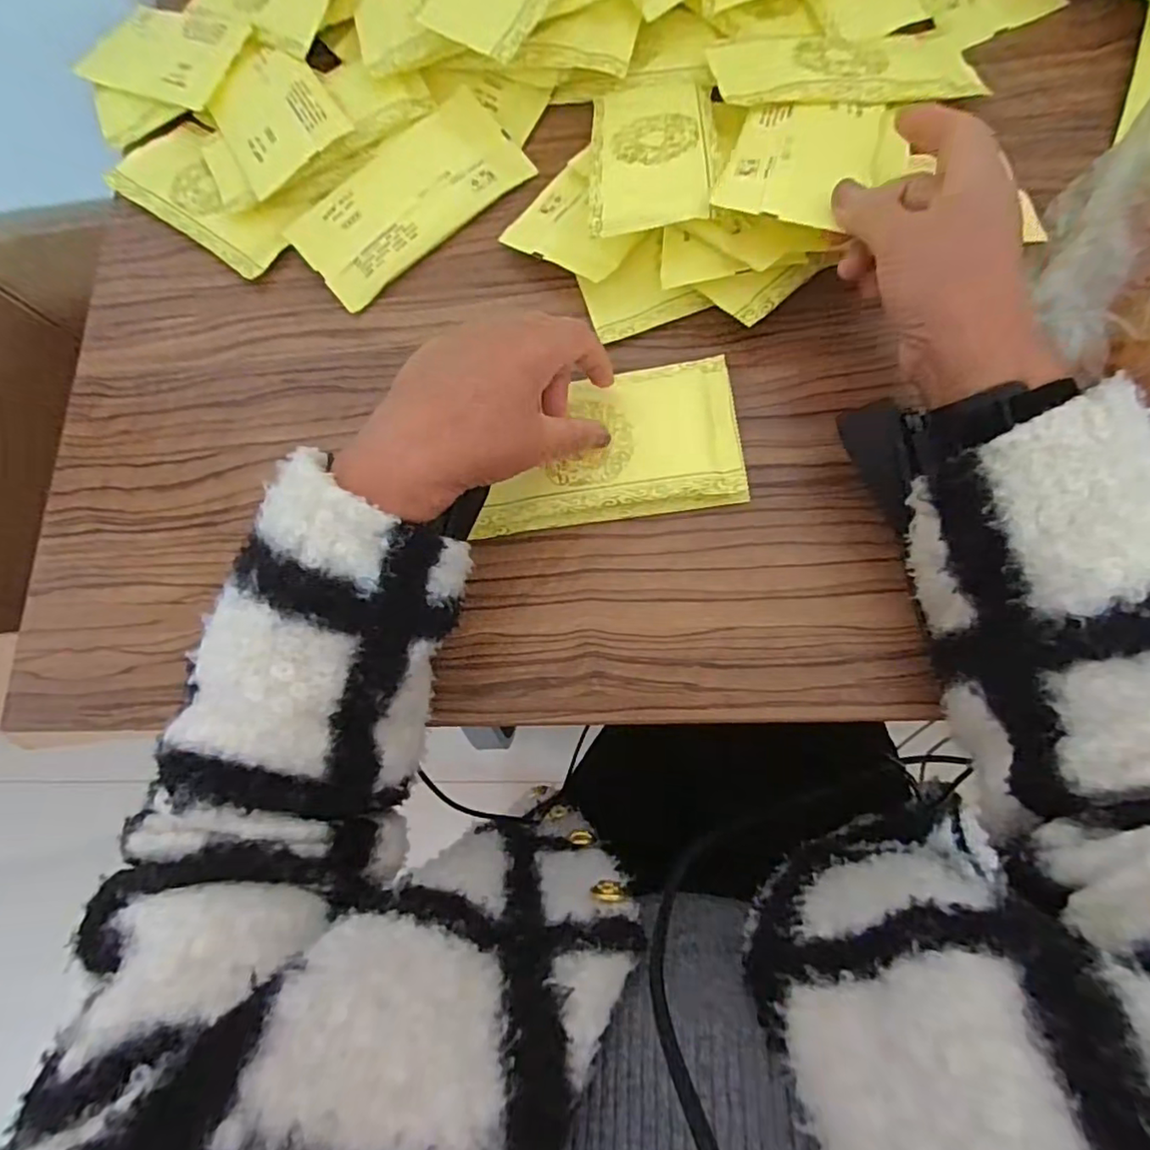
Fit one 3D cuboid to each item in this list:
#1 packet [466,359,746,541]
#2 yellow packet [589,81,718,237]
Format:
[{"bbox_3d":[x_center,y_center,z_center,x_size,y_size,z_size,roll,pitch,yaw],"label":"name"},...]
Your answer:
[{"bbox_3d":[0.019,-0.078,0.362,0.158,0.019,0.088,-8,79,4],"label":"packet"},{"bbox_3d":[0.050,-0.282,0.387,0.079,0.010,0.167,-2,61,11],"label":"yellow packet"}]

